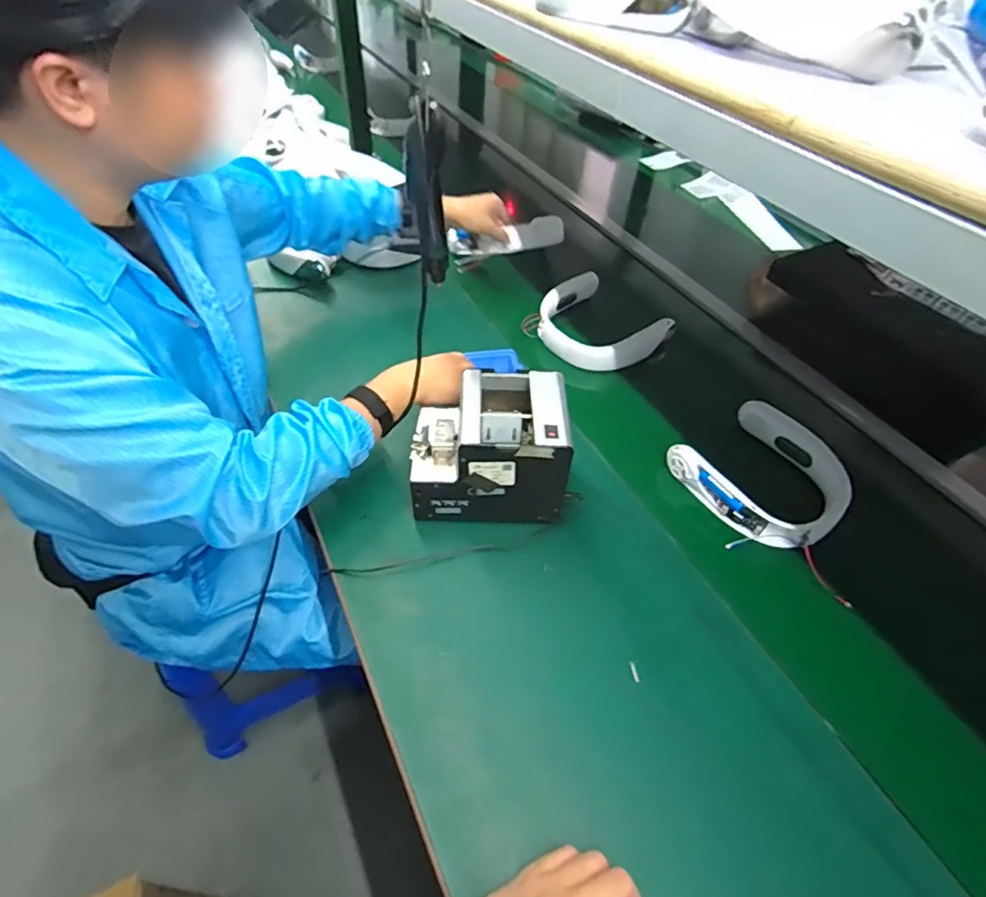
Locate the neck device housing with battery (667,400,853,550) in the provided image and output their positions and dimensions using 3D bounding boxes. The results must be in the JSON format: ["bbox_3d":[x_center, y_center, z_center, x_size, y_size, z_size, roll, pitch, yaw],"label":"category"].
[{"bbox_3d":[0.379,0.037,0.757,0.190,0.053,0.207,-25,55,-24],"label":"neck device housing with battery"}]

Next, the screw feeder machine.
[{"bbox_3d":[-0.006,0.002,0.678,0.178,0.153,0.131,2,48,-2],"label":"screw feeder machine"}]

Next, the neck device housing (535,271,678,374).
[{"bbox_3d":[0.185,-0.223,0.970,0.200,0.042,0.225,-35,59,-30],"label":"neck device housing"}]

